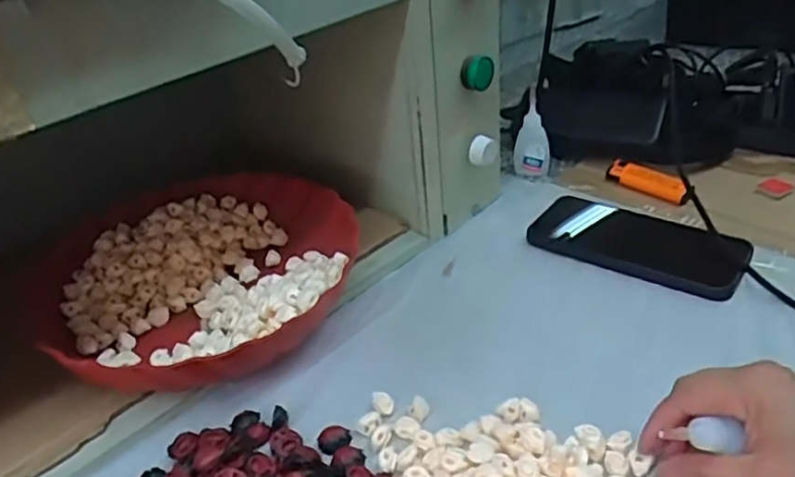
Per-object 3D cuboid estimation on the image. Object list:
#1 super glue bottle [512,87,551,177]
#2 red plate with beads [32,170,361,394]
[{"bbox_3d":[0.135,-0.107,0.668,0.035,0.087,0.021,-1,35,9],"label":"super glue bottle"},{"bbox_3d":[-0.144,0.028,0.520,0.215,0.054,0.242,-1,35,9],"label":"red plate with beads"}]

